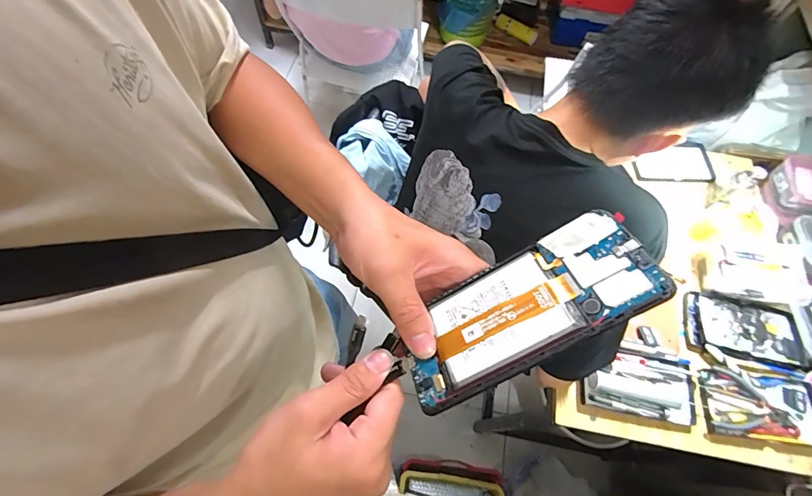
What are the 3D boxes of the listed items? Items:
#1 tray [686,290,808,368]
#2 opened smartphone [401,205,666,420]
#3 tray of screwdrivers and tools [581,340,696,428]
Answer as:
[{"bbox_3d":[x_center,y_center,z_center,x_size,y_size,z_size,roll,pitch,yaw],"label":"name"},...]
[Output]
[{"bbox_3d":[0.624,0.151,0.742,0.193,0.019,0.107,15,64,5],"label":"tray"},{"bbox_3d":[0.069,0.038,0.251,0.156,0.004,0.073,-32,48,11],"label":"opened smartphone"},{"bbox_3d":[0.402,0.227,0.698,0.178,0.025,0.120,12,64,3],"label":"tray of screwdrivers and tools"}]

